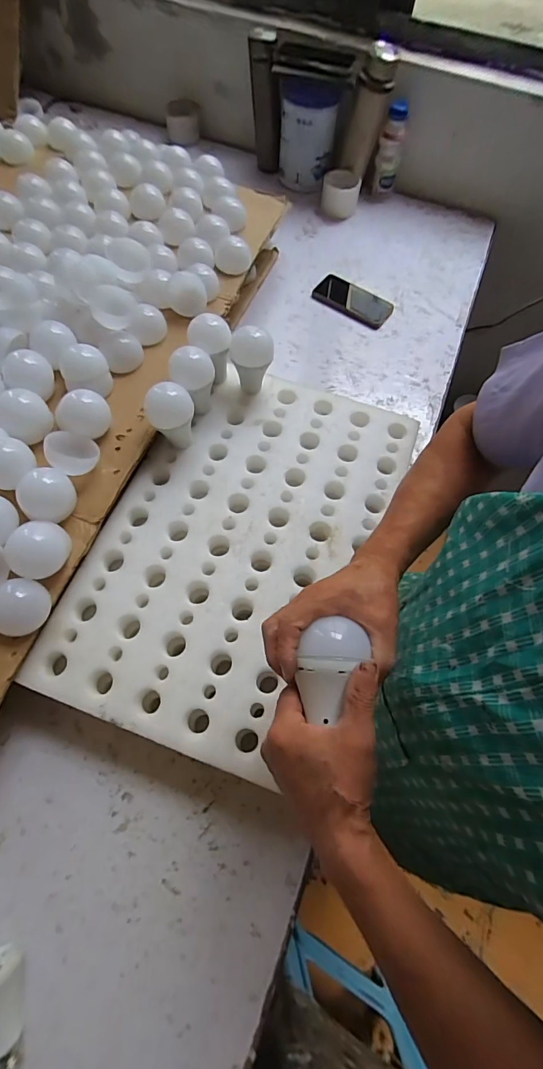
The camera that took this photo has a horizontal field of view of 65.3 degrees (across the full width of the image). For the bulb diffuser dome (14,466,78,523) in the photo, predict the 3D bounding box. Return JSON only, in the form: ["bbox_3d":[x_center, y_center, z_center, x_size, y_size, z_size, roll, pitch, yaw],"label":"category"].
[{"bbox_3d":[-0.286,-0.048,0.543,0.067,0.049,0.065,1,66,-2],"label":"bulb diffuser dome"}]

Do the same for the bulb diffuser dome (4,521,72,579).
[{"bbox_3d":[-0.279,0.016,0.504,0.057,0.039,0.069,28,68,10],"label":"bulb diffuser dome"}]

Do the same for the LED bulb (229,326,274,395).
[{"bbox_3d":[-0.030,-0.255,0.635,0.063,0.087,0.055,-4,65,-4],"label":"LED bulb"}]

